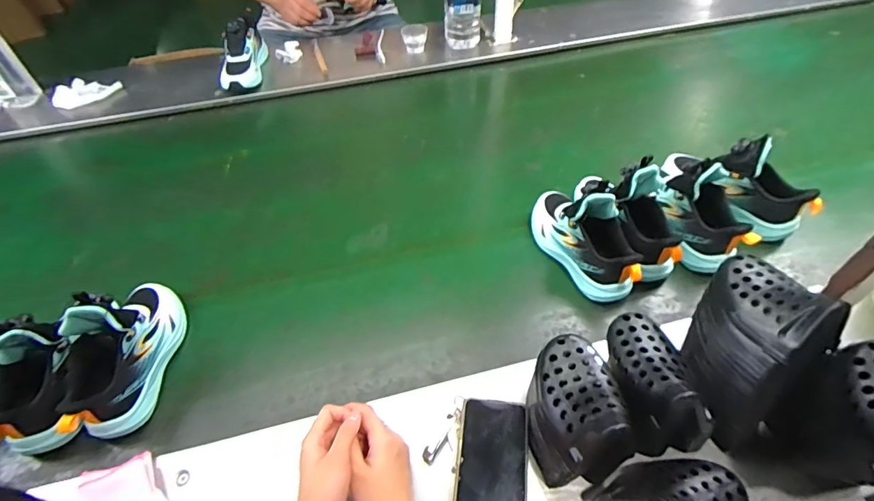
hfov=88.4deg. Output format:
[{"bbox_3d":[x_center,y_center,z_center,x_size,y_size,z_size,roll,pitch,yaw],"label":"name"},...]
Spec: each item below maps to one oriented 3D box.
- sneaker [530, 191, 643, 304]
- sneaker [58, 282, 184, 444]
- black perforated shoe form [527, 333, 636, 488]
[{"bbox_3d":[0.216,-0.026,0.666,0.073,0.135,0.208,-25,54,-18],"label":"sneaker"},{"bbox_3d":[-0.396,0.114,0.551,0.083,0.125,0.207,-2,51,0],"label":"sneaker"},{"bbox_3d":[0.140,0.163,0.467,0.086,0.115,0.130,9,51,9],"label":"black perforated shoe form"}]

